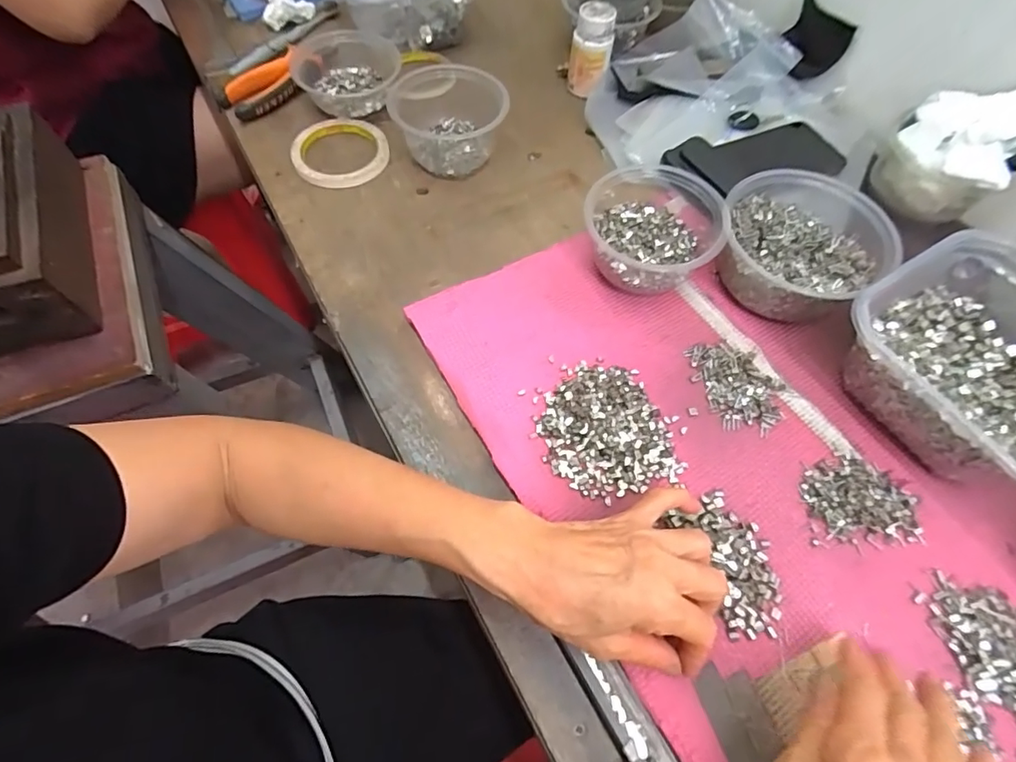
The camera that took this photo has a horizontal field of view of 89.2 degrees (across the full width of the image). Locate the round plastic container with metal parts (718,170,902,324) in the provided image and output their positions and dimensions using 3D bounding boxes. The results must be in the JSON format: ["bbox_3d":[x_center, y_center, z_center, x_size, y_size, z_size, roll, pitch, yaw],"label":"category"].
[{"bbox_3d":[0.255,-0.123,0.449,0.135,0.062,0.160,26,65,13],"label":"round plastic container with metal parts"}]

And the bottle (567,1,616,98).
[{"bbox_3d":[0.093,-0.370,0.579,0.043,0.080,0.050,8,63,4],"label":"bottle"}]

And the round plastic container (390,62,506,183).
[{"bbox_3d":[-0.062,-0.274,0.537,0.113,0.060,0.120,0,62,0],"label":"round plastic container"}]

